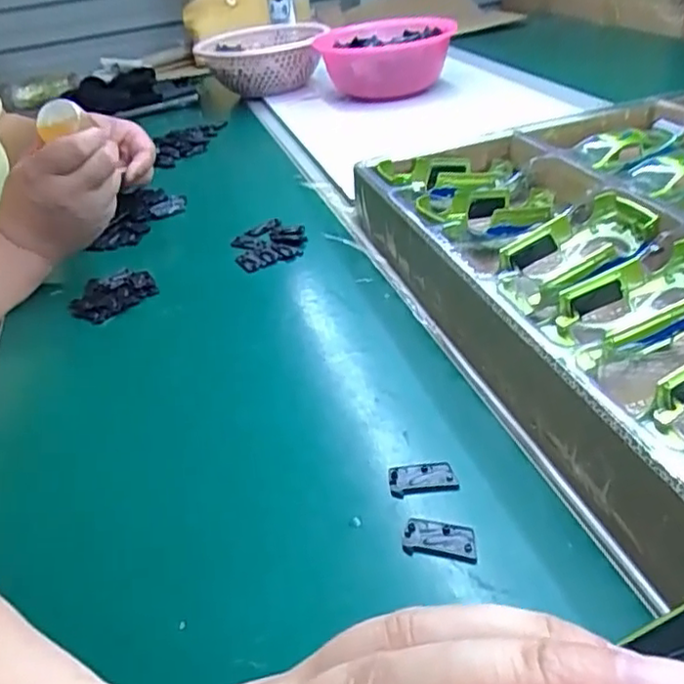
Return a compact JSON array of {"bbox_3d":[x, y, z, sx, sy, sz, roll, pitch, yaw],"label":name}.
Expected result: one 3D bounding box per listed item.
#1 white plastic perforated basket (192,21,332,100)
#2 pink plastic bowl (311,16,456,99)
[{"bbox_3d":[-0.116,-0.426,1.012,0.183,0.081,0.205,-21,38,-19],"label":"white plastic perforated basket"},{"bbox_3d":[0.066,-0.377,0.883,0.174,0.082,0.157,-12,36,-6],"label":"pink plastic bowl"}]

